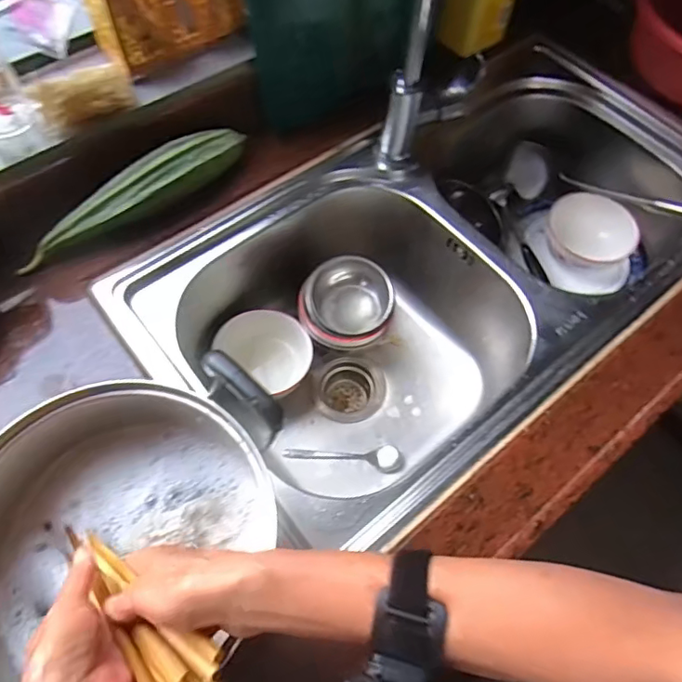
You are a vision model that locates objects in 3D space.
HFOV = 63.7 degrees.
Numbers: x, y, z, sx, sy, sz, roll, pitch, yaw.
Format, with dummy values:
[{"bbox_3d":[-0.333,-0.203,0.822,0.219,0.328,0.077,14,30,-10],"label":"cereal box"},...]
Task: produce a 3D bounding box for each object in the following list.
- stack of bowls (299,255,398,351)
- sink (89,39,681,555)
[{"bbox_3d":[0.008,-0.053,0.772,0.128,0.052,0.119,-25,93,1],"label":"stack of bowls"},{"bbox_3d":[0.129,-0.080,0.757,0.737,0.241,0.416,-36,68,-18],"label":"sink"}]

